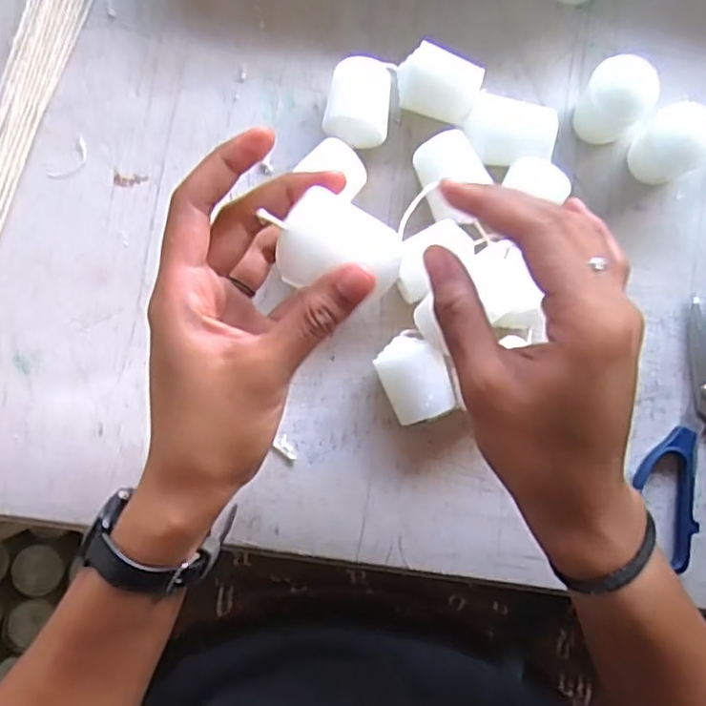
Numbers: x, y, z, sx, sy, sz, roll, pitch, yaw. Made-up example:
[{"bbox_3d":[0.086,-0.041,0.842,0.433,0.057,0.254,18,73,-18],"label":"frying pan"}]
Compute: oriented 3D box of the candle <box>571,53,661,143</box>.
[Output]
[{"bbox_3d":[0.154,-0.149,0.391,0.037,0.046,0.038,0,84,-2],"label":"candle"}]

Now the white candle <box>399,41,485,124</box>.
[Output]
[{"bbox_3d":[0.051,-0.160,0.396,0.048,0.031,0.038,20,83,0],"label":"white candle"}]

